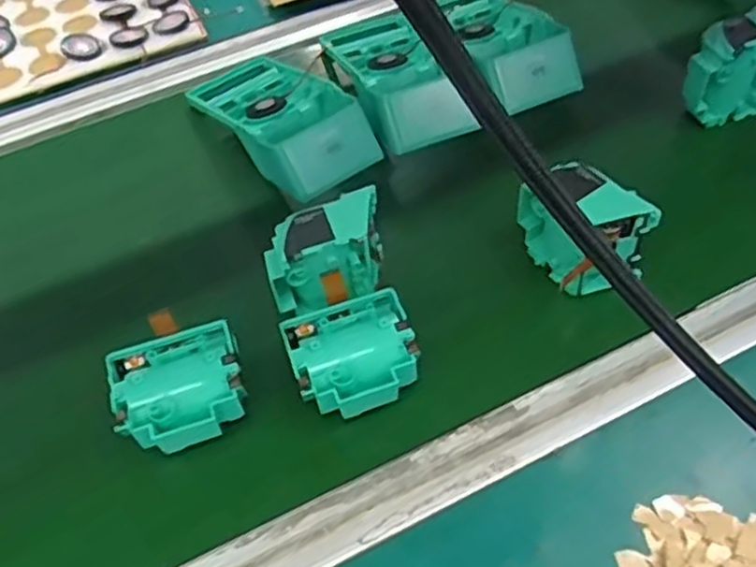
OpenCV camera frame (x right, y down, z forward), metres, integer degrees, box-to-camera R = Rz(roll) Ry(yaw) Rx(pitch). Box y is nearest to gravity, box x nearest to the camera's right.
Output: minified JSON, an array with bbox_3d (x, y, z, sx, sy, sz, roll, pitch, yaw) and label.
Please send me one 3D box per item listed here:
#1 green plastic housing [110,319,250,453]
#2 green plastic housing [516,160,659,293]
[{"bbox_3d":[-0.116,0.066,0.443,0.073,0.032,0.069,-19,54,-10],"label":"green plastic housing"},{"bbox_3d":[0.130,-0.038,0.480,0.038,0.071,0.082,-30,57,-18],"label":"green plastic housing"}]

